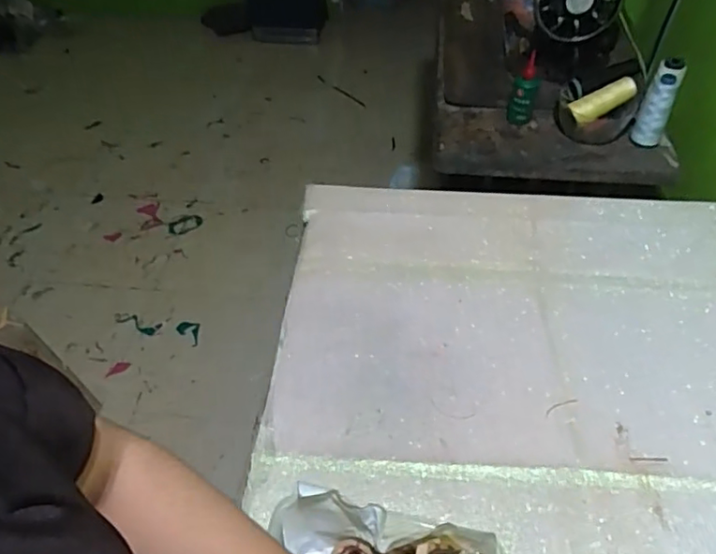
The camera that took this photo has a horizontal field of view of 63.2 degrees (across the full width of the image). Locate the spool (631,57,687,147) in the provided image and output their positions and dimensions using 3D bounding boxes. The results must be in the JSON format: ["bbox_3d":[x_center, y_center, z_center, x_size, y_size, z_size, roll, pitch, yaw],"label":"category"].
[{"bbox_3d":[0.477,-0.273,0.931,0.048,0.130,0.055,21,51,21],"label":"spool"}]

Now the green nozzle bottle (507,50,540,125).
[{"bbox_3d":[0.279,-0.308,0.980,0.045,0.119,0.037,13,49,15],"label":"green nozzle bottle"}]

